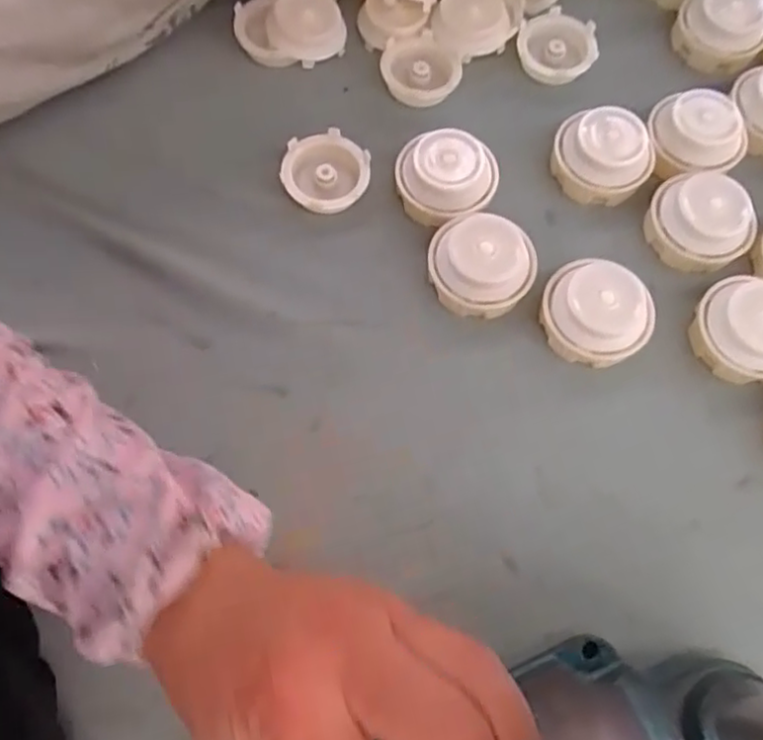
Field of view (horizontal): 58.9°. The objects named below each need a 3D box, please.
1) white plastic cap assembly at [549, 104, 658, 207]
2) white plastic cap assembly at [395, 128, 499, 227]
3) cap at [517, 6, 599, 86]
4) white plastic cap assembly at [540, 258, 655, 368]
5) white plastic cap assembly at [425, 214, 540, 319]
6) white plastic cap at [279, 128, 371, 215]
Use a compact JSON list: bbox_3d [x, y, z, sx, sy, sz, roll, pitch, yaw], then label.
[{"bbox_3d":[0.140,-0.136,0.429,0.059,0.046,0.047,19,69,5],"label":"white plastic cap assembly"},{"bbox_3d":[0.040,-0.118,0.421,0.060,0.038,0.049,10,68,1],"label":"white plastic cap assembly"},{"bbox_3d":[0.122,-0.225,0.474,0.054,0.019,0.052,1,68,-3],"label":"cap"},{"bbox_3d":[0.124,-0.032,0.394,0.059,0.038,0.052,13,68,2],"label":"white plastic cap assembly"},{"bbox_3d":[0.058,-0.063,0.403,0.055,0.039,0.056,-5,69,-5],"label":"white plastic cap assembly"},{"bbox_3d":[-0.035,-0.123,0.426,0.054,0.019,0.048,-16,70,-9],"label":"white plastic cap"}]

